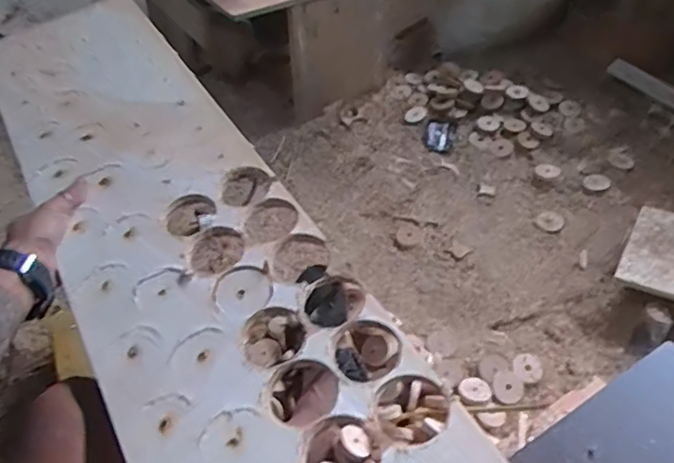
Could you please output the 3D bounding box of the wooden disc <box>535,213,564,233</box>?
[{"bbox_3d":[0.437,-0.020,1.229,0.052,0.004,0.060,27,52,29],"label":"wooden disc"}]

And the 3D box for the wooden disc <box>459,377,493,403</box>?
[{"bbox_3d":[0.218,0.252,0.957,0.048,0.007,0.052,-3,35,2],"label":"wooden disc"}]

